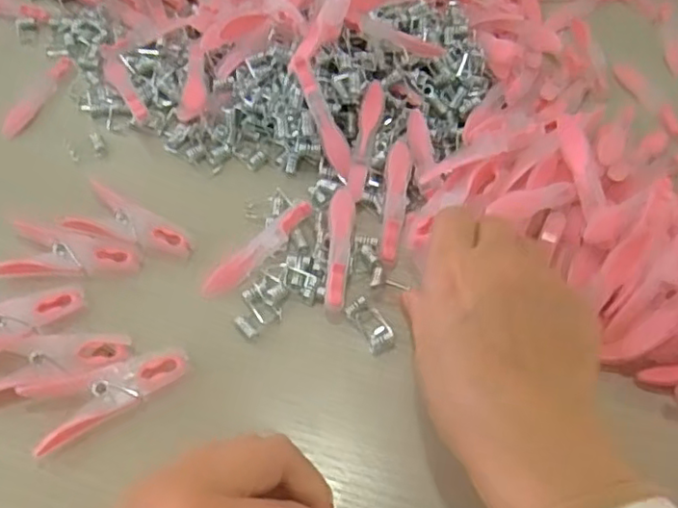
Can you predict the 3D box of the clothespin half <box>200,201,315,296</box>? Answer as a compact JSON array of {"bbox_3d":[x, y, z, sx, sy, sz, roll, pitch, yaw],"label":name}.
[{"bbox_3d":[-0.045,-0.003,0.360,0.076,0.010,0.015,-36,63,-22],"label":"clothespin half"}]

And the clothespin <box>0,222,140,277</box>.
[{"bbox_3d":[-0.150,0.001,0.353,0.070,0.011,0.030,6,55,3],"label":"clothespin"}]

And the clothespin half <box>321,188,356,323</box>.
[{"bbox_3d":[0.000,-0.002,0.358,0.013,0.011,0.082,5,55,3],"label":"clothespin half"}]

